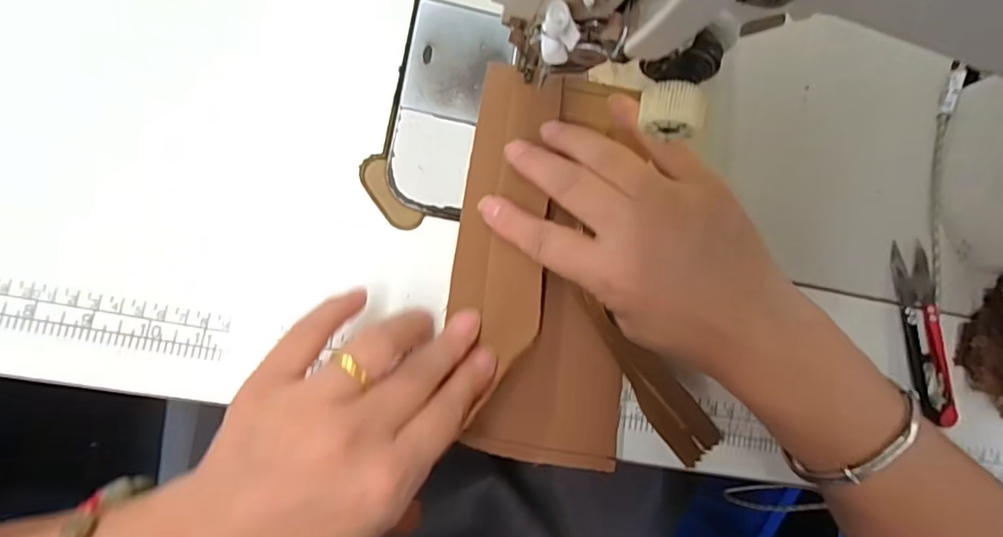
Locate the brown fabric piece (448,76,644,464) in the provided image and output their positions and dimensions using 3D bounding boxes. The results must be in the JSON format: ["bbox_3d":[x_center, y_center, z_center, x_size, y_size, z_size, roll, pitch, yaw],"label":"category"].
[{"bbox_3d":[0.022,-0.002,0.272,0.091,0.014,0.205,5,85,-6],"label":"brown fabric piece"}]

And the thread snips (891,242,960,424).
[{"bbox_3d":[0.247,0.037,0.298,0.024,0.012,0.101,-3,86,-8],"label":"thread snips"}]

